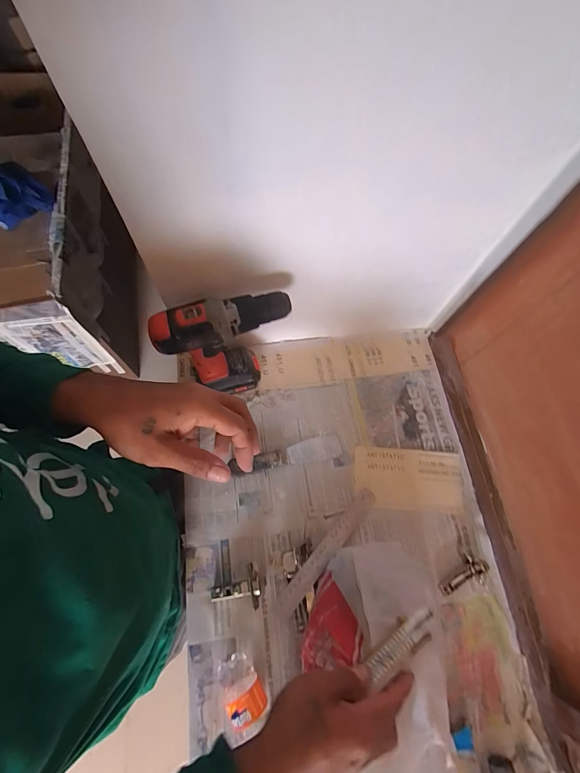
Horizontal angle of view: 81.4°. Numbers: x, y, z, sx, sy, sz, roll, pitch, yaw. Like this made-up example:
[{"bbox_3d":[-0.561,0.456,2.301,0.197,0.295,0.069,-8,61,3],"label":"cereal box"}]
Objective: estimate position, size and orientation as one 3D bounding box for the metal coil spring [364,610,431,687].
[{"bbox_3d":[0.124,0.286,0.375,0.095,0.011,0.030,-28,72,-20],"label":"metal coil spring"}]

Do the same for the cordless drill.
[{"bbox_3d":[-0.096,-0.059,0.542,0.186,0.228,0.065,-15,72,-10],"label":"cordless drill"}]

